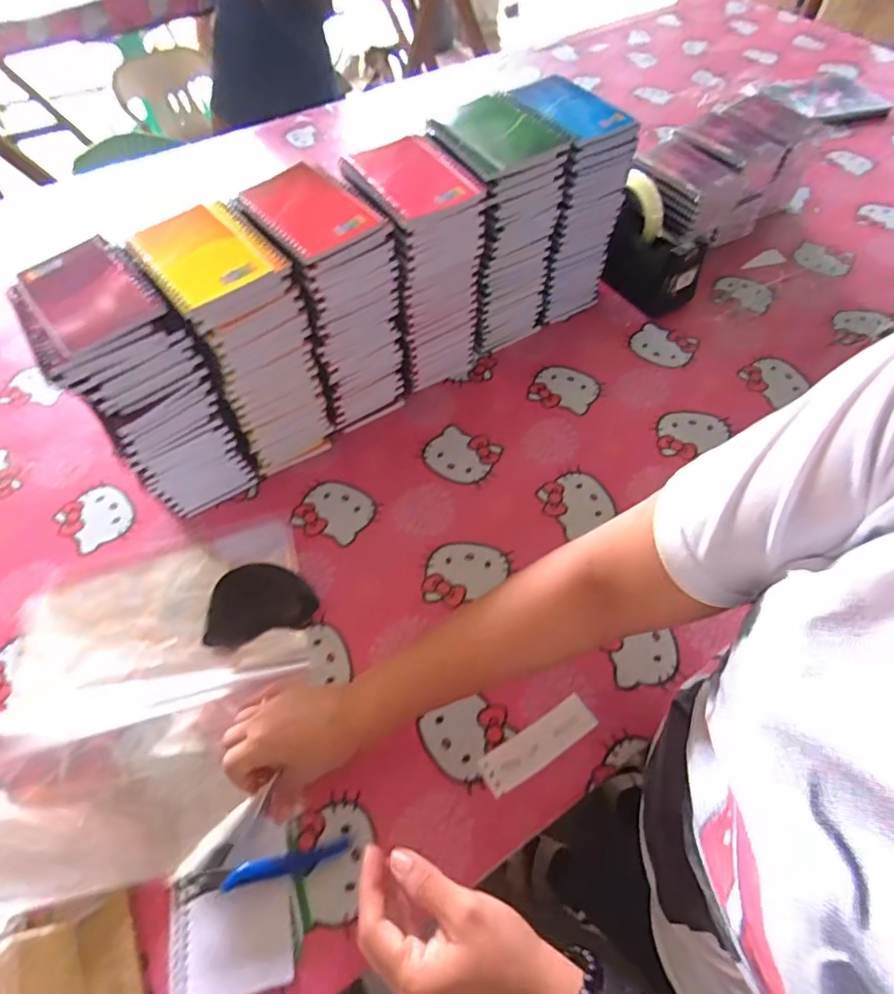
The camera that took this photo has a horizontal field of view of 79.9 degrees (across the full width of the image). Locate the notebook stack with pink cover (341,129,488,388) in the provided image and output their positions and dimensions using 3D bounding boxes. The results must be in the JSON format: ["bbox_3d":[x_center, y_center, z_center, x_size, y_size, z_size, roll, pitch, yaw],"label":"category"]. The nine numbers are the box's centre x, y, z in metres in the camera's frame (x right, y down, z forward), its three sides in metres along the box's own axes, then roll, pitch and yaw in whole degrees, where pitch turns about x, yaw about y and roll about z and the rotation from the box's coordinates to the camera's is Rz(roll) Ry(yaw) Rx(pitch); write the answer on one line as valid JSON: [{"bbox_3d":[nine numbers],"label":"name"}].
[{"bbox_3d":[-0.034,-0.255,0.609,0.100,0.226,0.131,-29,63,-16],"label":"notebook stack with pink cover"}]

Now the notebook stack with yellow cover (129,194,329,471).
[{"bbox_3d":[-0.201,-0.151,0.552,0.104,0.226,0.136,-30,64,-16],"label":"notebook stack with yellow cover"}]

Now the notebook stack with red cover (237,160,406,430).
[{"bbox_3d":[-0.122,-0.209,0.584,0.102,0.227,0.141,-29,63,-16],"label":"notebook stack with red cover"}]

